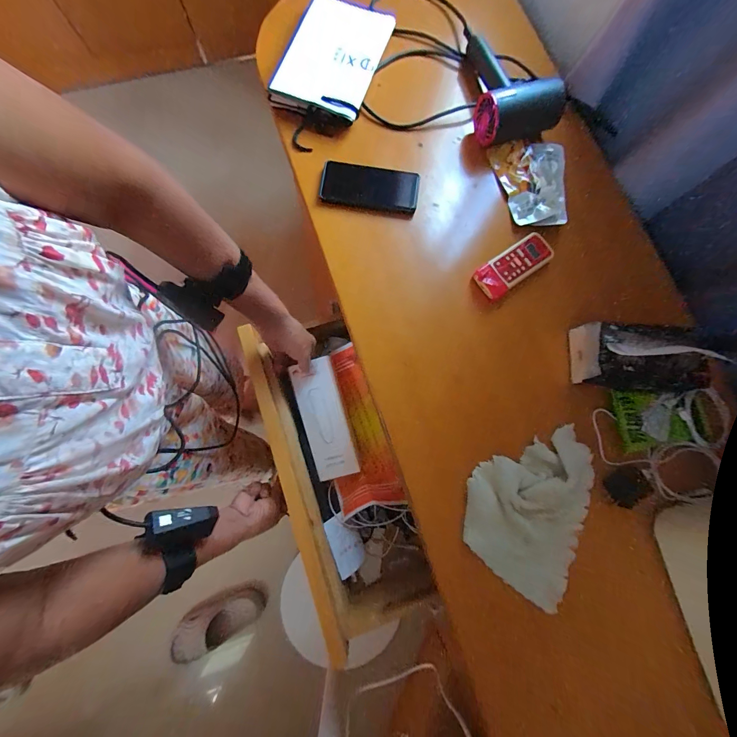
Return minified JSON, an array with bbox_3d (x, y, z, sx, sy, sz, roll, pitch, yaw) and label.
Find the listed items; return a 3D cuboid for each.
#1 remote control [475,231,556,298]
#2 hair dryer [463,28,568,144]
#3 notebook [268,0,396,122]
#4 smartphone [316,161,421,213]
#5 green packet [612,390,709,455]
[{"bbox_3d":[0.233,-0.165,0.511,0.134,0.021,0.054,-36,80,-6],"label":"remote control"},{"bbox_3d":[0.232,-0.502,0.548,0.127,0.065,0.208,-12,79,-3],"label":"hair dryer"},{"bbox_3d":[-0.062,-0.541,0.554,0.155,0.024,0.222,20,83,1],"label":"notebook"},{"bbox_3d":[0.002,-0.306,0.533,0.162,0.010,0.068,9,90,2],"label":"smartphone"},{"bbox_3d":[0.420,0.069,0.460,0.117,0.018,0.087,-9,79,-1],"label":"green packet"}]

